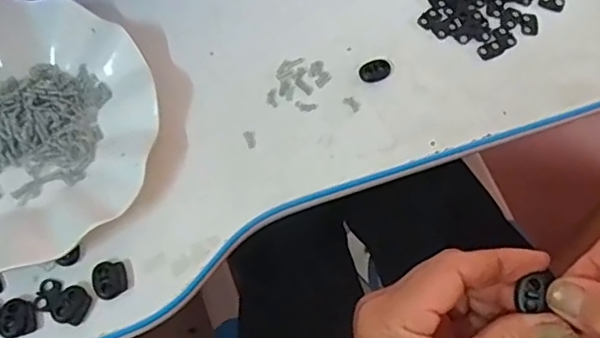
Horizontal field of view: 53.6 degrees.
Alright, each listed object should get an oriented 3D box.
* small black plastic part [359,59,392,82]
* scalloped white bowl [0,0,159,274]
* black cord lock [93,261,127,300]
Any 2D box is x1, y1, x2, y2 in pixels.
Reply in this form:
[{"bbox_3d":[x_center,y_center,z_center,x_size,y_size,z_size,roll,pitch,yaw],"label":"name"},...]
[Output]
[{"bbox_3d":[0.051,-0.067,0.403,0.022,0.004,0.015,-20,69,-10],"label":"small black plastic part"},{"bbox_3d":[-0.182,-0.026,0.366,0.178,0.023,0.175,1,67,-1],"label":"scalloped white bowl"},{"bbox_3d":[-0.109,0.063,0.339,0.019,0.006,0.021,-14,68,-8],"label":"black cord lock"}]

